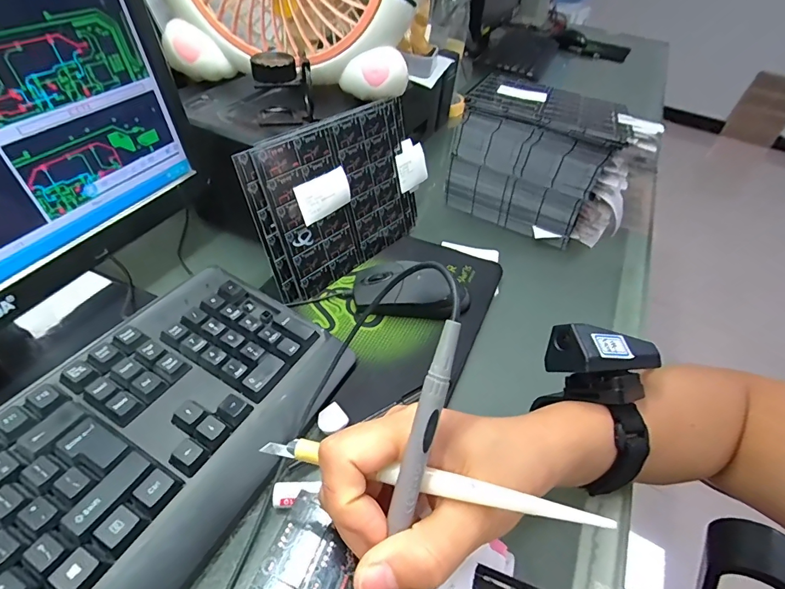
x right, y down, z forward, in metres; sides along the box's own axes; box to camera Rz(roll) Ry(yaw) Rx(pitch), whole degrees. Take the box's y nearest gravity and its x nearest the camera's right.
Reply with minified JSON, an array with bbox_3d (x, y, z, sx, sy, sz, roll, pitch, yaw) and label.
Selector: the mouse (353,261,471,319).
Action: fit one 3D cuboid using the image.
[{"bbox_3d":[0.020,-0.007,0.407,0.116,0.038,0.058,7,44,-1],"label":"mouse"}]

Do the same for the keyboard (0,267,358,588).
[{"bbox_3d":[-0.199,0.140,0.219,0.159,0.038,0.432,24,46,16],"label":"keyboard"}]

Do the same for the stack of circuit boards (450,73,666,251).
[{"bbox_3d":[0.193,-0.167,0.521,0.213,0.139,0.122,27,47,19],"label":"stack of circuit boards"}]

